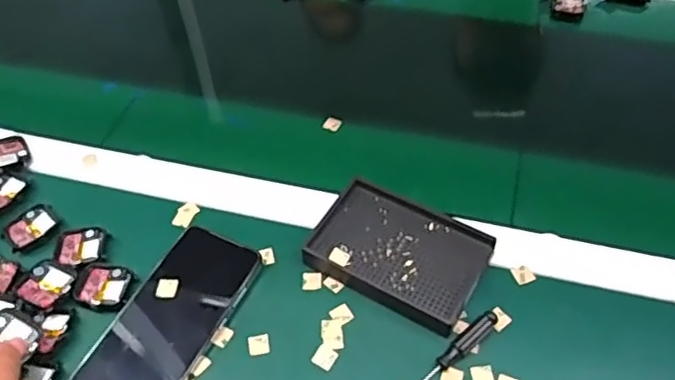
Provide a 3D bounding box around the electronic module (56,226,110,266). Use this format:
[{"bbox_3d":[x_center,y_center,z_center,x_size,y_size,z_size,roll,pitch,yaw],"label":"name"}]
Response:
[{"bbox_3d":[-0.222,0.050,0.534,0.041,0.006,0.037,-7,51,-4],"label":"electronic module"}]

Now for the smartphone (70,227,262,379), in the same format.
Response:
[{"bbox_3d":[-0.134,0.101,0.485,0.078,0.014,0.158,21,55,18],"label":"smartphone"}]

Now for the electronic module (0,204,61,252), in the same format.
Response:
[{"bbox_3d":[-0.275,0.032,0.550,0.036,0.004,0.046,33,59,25],"label":"electronic module"}]

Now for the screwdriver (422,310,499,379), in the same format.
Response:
[{"bbox_3d":[0.073,0.131,0.450,0.133,0.017,0.014,-36,59,-25],"label":"screwdriver"}]

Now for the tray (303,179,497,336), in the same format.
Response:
[{"bbox_3d":[0.049,0.053,0.511,0.137,0.022,0.096,24,56,20],"label":"tray"}]

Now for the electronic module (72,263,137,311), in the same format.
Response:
[{"bbox_3d":[-0.193,0.078,0.506,0.047,0.004,0.041,5,51,6],"label":"electronic module"}]

